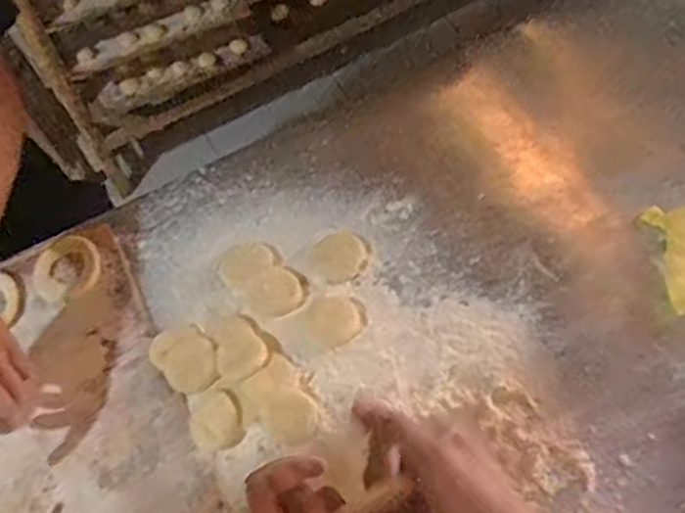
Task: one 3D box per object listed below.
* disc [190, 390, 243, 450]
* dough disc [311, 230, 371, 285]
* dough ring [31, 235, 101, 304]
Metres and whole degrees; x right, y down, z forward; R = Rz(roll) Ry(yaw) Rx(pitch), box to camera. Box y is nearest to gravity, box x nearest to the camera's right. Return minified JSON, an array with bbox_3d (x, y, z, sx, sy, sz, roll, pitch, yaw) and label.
[{"bbox_3d":[-0.114,0.149,0.653,0.045,0.011,0.052,-36,65,-15],"label":"disc"},{"bbox_3d":[-0.001,-0.002,0.747,0.058,0.006,0.057,-1,61,3],"label":"dough disc"},{"bbox_3d":[-0.285,0.012,0.752,0.071,0.009,0.072,-1,61,3],"label":"dough ring"}]

